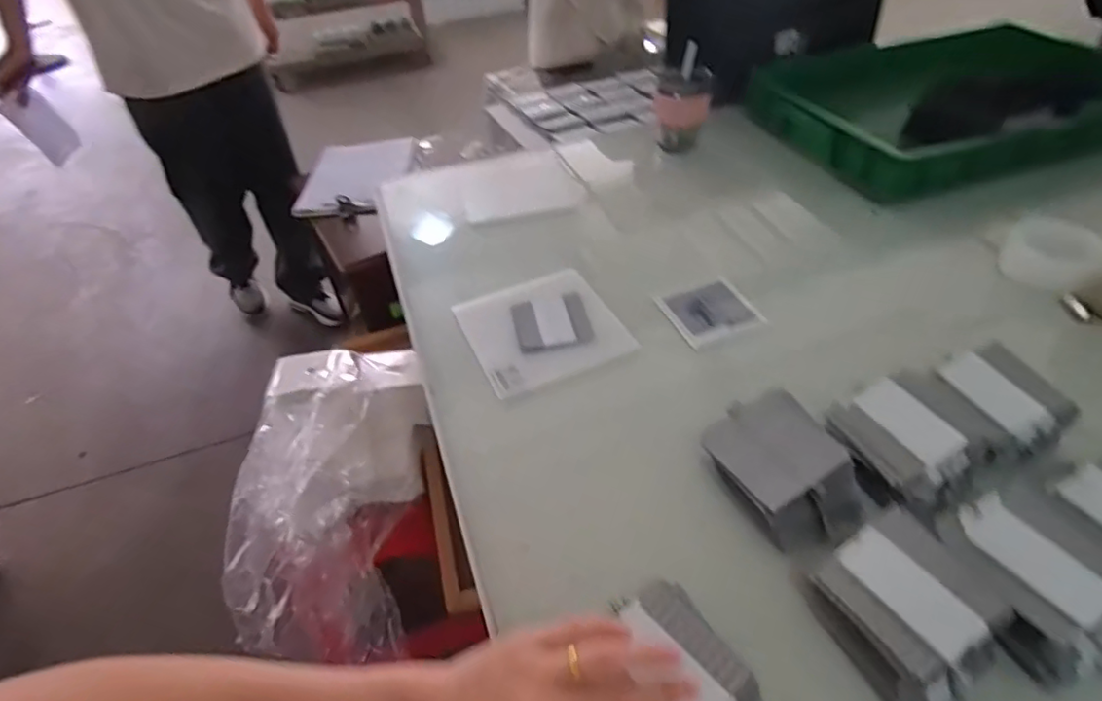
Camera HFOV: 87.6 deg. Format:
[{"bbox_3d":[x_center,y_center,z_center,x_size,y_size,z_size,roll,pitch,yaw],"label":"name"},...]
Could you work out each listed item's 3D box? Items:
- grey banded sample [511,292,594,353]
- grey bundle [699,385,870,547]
[{"bbox_3d":[0.000,-0.032,0.638,0.080,0.006,0.079,-10,44,-5],"label":"grey banded sample"},{"bbox_3d":[0.187,0.090,0.460,0.082,0.048,0.110,-18,46,-14],"label":"grey bundle"}]

